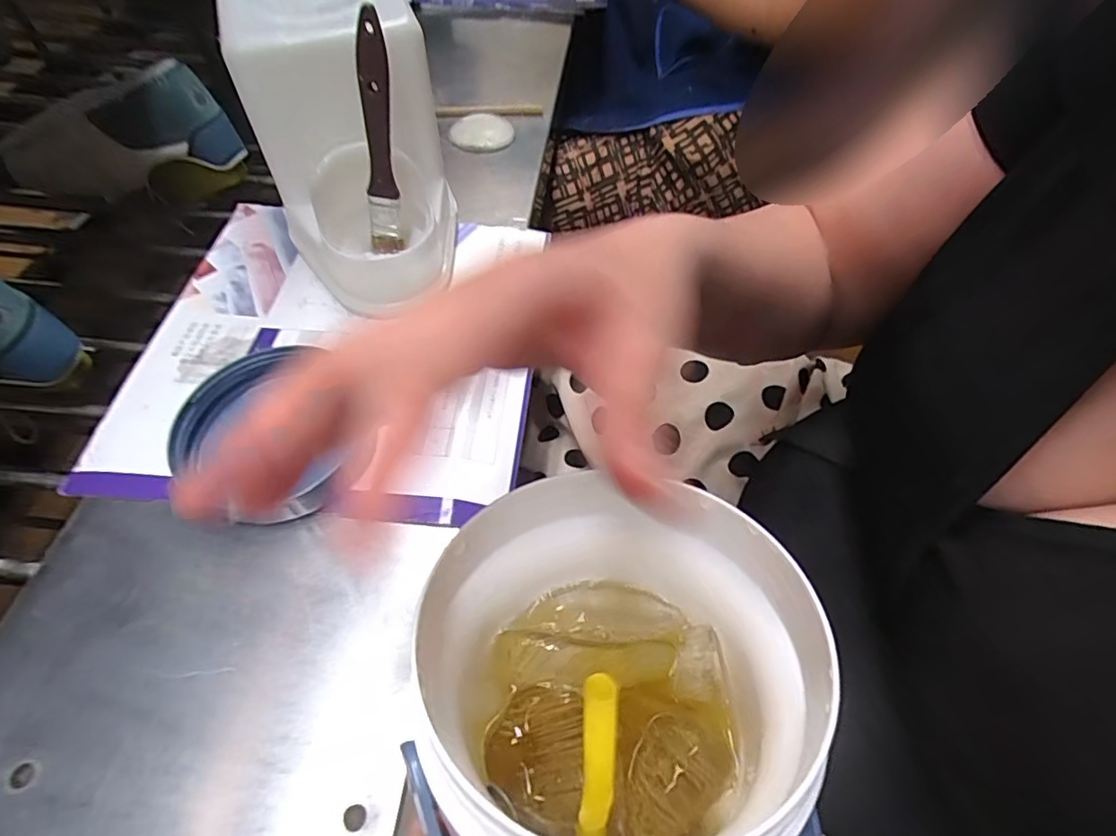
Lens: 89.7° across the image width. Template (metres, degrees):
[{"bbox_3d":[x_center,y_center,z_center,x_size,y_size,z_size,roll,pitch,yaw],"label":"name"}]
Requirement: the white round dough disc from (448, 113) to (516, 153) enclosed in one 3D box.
[{"bbox_3d":[-0.084,-0.316,0.618,0.069,0.008,0.069,1,55,-1],"label":"white round dough disc"}]

